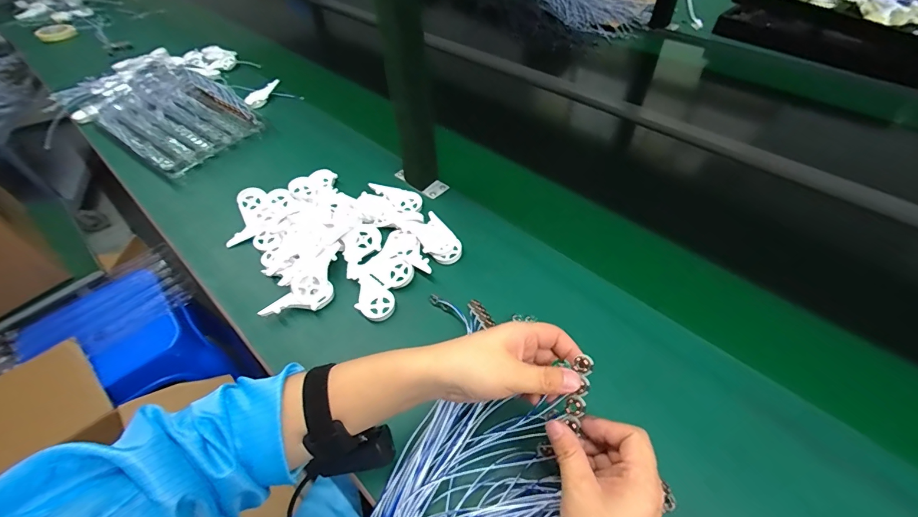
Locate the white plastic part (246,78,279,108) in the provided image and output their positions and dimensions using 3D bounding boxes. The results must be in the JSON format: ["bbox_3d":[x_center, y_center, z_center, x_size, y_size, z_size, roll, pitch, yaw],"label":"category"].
[{"bbox_3d":[-0.451,-0.382,0.925,0.038,0.023,0.093,36,76,28],"label":"white plastic part"}]

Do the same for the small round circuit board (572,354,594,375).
[{"bbox_3d":[0.109,0.093,0.345,0.015,0.005,0.013,-39,82,-3],"label":"small round circuit board"}]

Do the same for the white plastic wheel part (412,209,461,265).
[{"bbox_3d":[-0.034,-0.028,0.602,0.054,0.024,0.088,-32,55,-21],"label":"white plastic wheel part"}]

